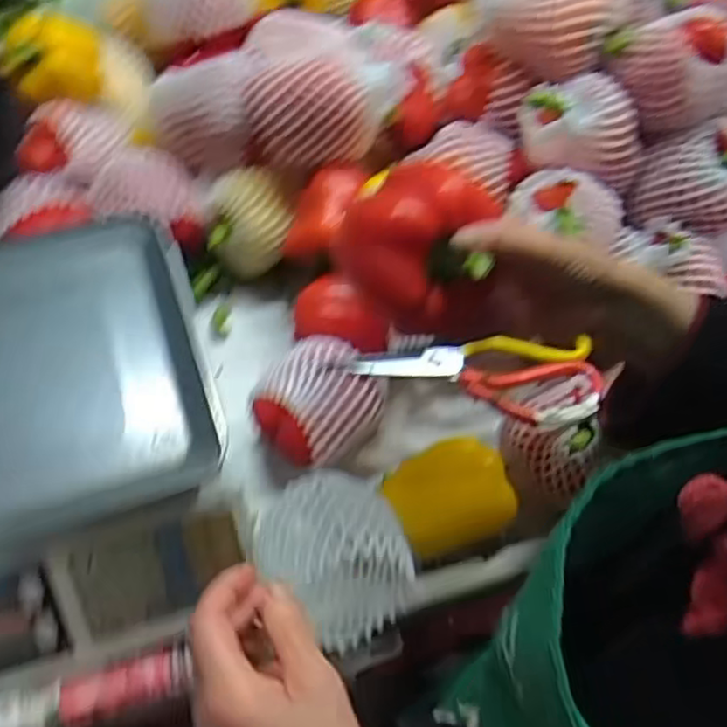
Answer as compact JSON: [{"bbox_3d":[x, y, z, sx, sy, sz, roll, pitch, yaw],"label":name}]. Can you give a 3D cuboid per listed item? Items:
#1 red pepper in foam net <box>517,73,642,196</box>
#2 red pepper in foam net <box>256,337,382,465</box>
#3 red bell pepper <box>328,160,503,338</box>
[{"bbox_3d":[0.182,-0.194,0.584,0.100,0.063,0.062,12,58,3],"label":"red pepper in foam net"},{"bbox_3d":[-0.037,0.038,0.582,0.087,0.078,0.087,2,58,-3],"label":"red pepper in foam net"},{"bbox_3d":[0.033,-0.068,0.418,0.090,0.069,0.074,12,58,3],"label":"red bell pepper"}]

